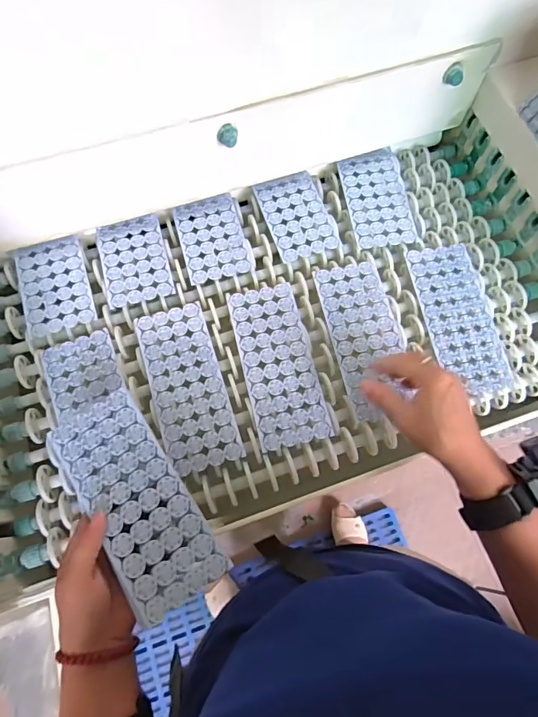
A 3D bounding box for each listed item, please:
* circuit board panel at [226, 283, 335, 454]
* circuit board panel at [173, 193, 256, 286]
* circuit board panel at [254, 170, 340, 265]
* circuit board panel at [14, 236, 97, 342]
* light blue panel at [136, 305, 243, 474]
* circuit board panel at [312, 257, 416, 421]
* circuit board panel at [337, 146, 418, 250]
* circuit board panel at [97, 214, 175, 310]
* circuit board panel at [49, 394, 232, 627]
[{"bbox_3d":[0.011,0.003,0.526,0.083,0.004,0.201,-12,71,-5],"label":"circuit board panel"},{"bbox_3d":[-0.075,-0.162,0.588,0.084,0.005,0.126,-15,71,-5],"label":"circuit board panel"},{"bbox_3d":[0.038,-0.197,0.601,0.083,0.005,0.131,-18,72,-7],"label":"circuit board panel"},{"bbox_3d":[-0.275,-0.096,0.562,0.085,0.004,0.132,-18,72,-6],"label":"circuit board panel"},{"bbox_3d":[-0.096,0.030,0.516,0.081,0.004,0.200,-17,71,-6],"label":"light blue panel"},{"bbox_3d":[0.120,-0.029,0.538,0.085,0.008,0.202,-11,71,-4],"label":"circuit board panel"},{"bbox_3d":[0.150,-0.226,0.618,0.085,0.015,0.158,-7,71,-3],"label":"circuit board panel"},{"bbox_3d":[-0.176,-0.130,0.577,0.082,0.007,0.125,-14,71,-5],"label":"circuit board panel"},{"bbox_3d":[-0.124,0.125,0.402,0.084,0.005,0.202,-34,71,-12],"label":"circuit board panel"}]

